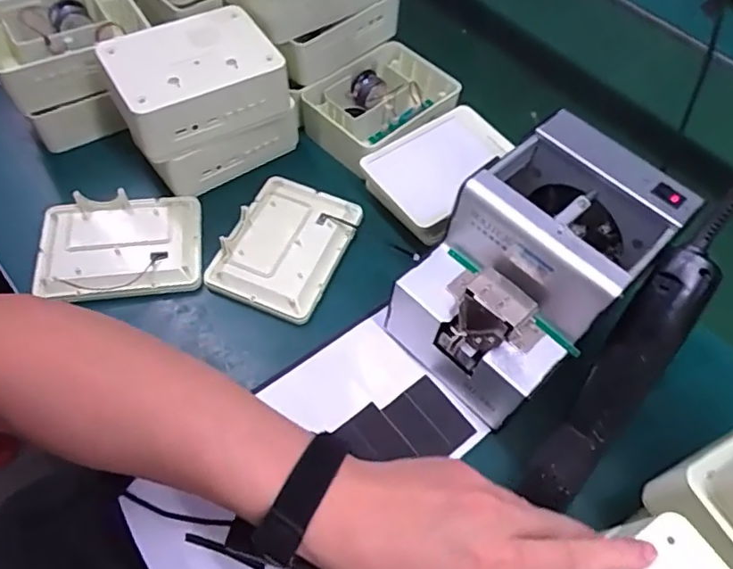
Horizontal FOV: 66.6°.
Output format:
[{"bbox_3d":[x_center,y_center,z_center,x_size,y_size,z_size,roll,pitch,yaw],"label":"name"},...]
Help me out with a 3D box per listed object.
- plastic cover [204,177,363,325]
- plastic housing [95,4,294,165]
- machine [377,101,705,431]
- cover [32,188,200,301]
[{"bbox_3d":[-0.072,-0.036,0.511,0.099,0.022,0.135,21,58,8],"label":"plastic cover"},{"bbox_3d":[-0.157,-0.187,0.505,0.139,0.060,0.110,-28,64,-21],"label":"plastic housing"},{"bbox_3d":[0.126,-0.008,0.435,0.172,0.149,0.122,-38,68,-25],"label":"machine"},{"bbox_3d":[-0.218,-0.033,0.497,0.138,0.024,0.098,-6,58,-10],"label":"cover"}]

